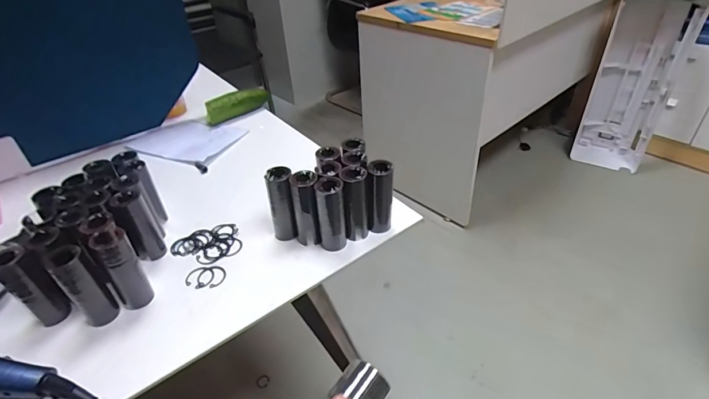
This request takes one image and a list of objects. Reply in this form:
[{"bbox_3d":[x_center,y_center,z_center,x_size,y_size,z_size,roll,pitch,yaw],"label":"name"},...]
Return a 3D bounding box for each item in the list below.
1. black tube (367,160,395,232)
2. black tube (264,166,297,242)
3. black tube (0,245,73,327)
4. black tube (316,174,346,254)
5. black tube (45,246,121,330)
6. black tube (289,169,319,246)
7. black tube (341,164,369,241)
[{"bbox_3d":[0.037,-0.001,0.559,0.034,0.105,0.028,0,38,4],"label":"black tube"},{"bbox_3d":[-0.099,0.009,0.555,0.034,0.108,0.027,-13,39,-11],"label":"black tube"},{"bbox_3d":[-0.365,0.104,0.459,0.039,0.108,0.034,24,46,31],"label":"black tube"},{"bbox_3d":[-0.031,0.020,0.538,0.037,0.105,0.028,-7,38,-4],"label":"black tube"},{"bbox_3d":[-0.306,0.100,0.455,0.033,0.113,0.033,28,48,34],"label":"black tube"},{"bbox_3d":[-0.066,0.014,0.547,0.036,0.103,0.040,-10,38,-7],"label":"black tube"},{"bbox_3d":[0.001,0.006,0.551,0.033,0.102,0.039,-6,38,-3],"label":"black tube"}]

